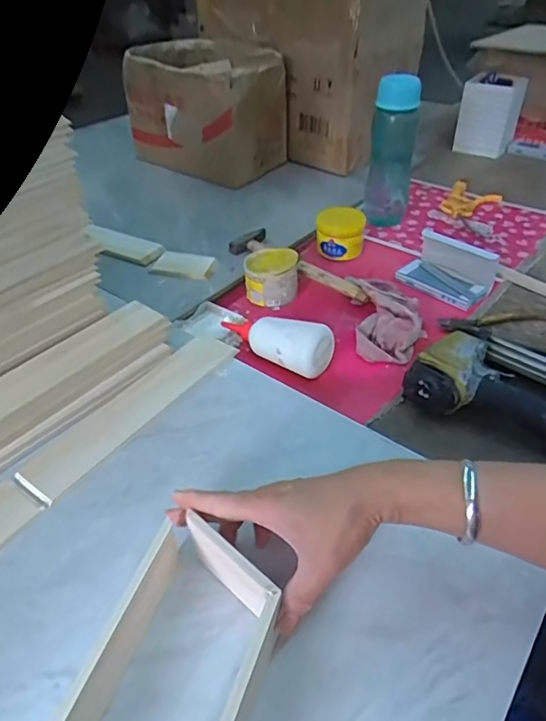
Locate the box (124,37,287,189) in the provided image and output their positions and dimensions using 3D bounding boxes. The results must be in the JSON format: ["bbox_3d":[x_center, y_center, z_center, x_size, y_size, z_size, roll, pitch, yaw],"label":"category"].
[{"bbox_3d":[-0.140,-0.559,1.143,0.342,0.211,0.240,22,45,24],"label":"box"}]

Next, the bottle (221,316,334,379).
[{"bbox_3d":[-0.003,-0.037,0.644,0.165,0.052,0.054,25,47,27],"label":"bottle"}]

